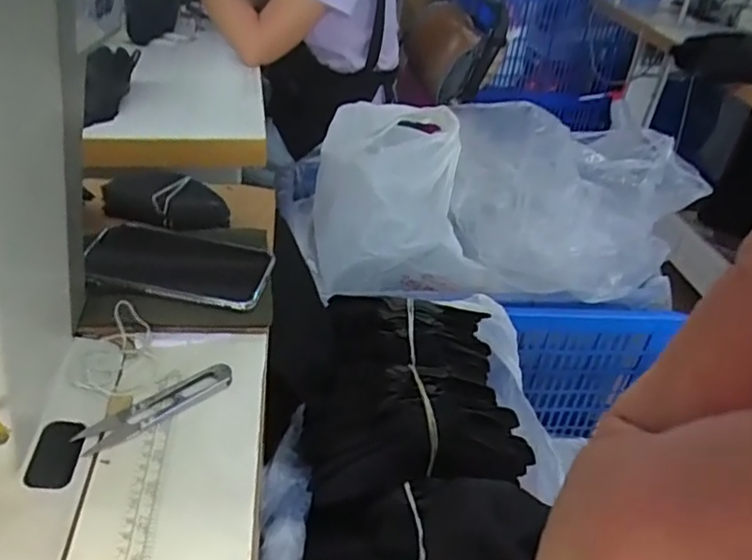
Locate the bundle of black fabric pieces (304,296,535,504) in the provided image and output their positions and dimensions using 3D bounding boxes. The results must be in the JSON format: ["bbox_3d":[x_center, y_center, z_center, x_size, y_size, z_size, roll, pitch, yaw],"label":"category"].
[{"bbox_3d":[0.039,0.109,0.666,0.230,0.071,0.242,0,38,-9],"label":"bundle of black fabric pieces"}]

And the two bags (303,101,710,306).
[{"bbox_3d":[0.168,-0.145,0.971,0.541,0.244,0.382,-3,39,-12],"label":"two bags"}]

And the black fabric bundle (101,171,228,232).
[{"bbox_3d":[-0.214,-0.080,0.635,0.128,0.045,0.048,14,38,9],"label":"black fabric bundle"}]

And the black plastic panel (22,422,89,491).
[{"bbox_3d":[-0.219,0.119,0.419,0.029,0.004,0.054,1,38,-7],"label":"black plastic panel"}]

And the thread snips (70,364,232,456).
[{"bbox_3d":[-0.161,0.094,0.455,0.114,0.009,0.026,-22,46,-32],"label":"thread snips"}]

